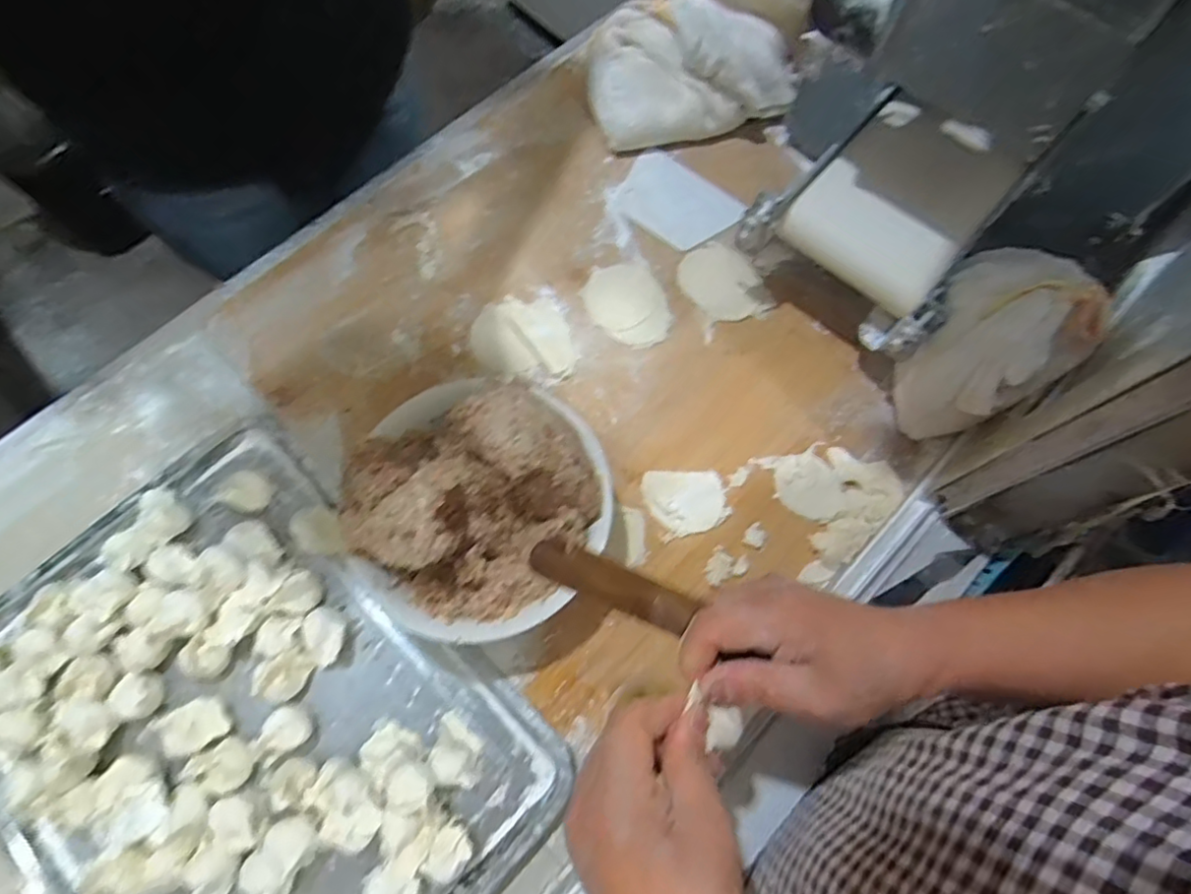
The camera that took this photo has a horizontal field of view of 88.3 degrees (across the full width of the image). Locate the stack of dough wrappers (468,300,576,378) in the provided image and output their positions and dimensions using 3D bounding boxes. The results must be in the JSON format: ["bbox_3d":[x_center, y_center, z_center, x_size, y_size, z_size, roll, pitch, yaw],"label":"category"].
[{"bbox_3d":[-0.068,-0.104,0.579,0.093,0.011,0.082,-6,71,-2],"label":"stack of dough wrappers"}]

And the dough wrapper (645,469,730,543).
[{"bbox_3d":[0.077,0.043,0.516,0.065,0.004,0.058,-17,72,-5],"label":"dough wrapper"}]

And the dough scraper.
[{"bbox_3d":[0.081,-0.248,0.621,0.119,0.008,0.082,40,83,12],"label":"dough scraper"}]

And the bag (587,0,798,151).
[{"bbox_3d":[0.096,-0.397,0.632,0.203,0.090,0.134,-6,71,-1],"label":"bag"}]

